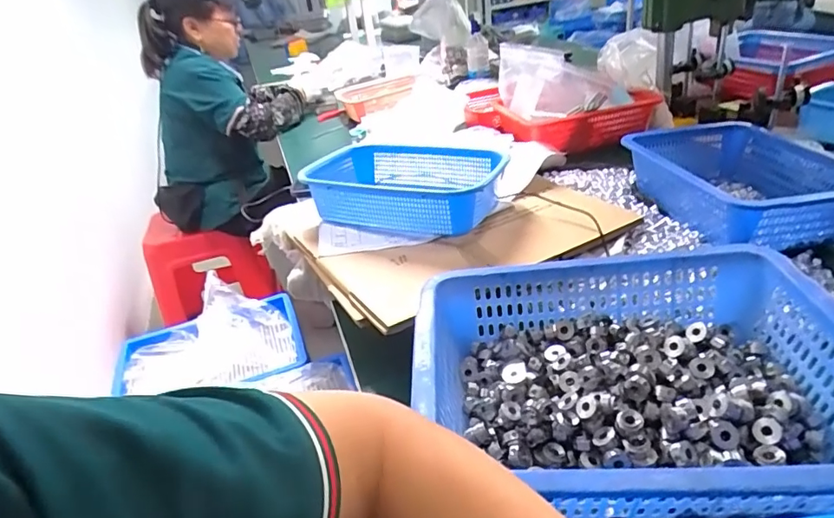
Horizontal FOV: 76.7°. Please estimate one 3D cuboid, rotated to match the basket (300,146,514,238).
[{"bbox_3d":[-0.012,-0.114,0.792,0.286,0.074,0.194,9,34,25],"label":"basket"}]

